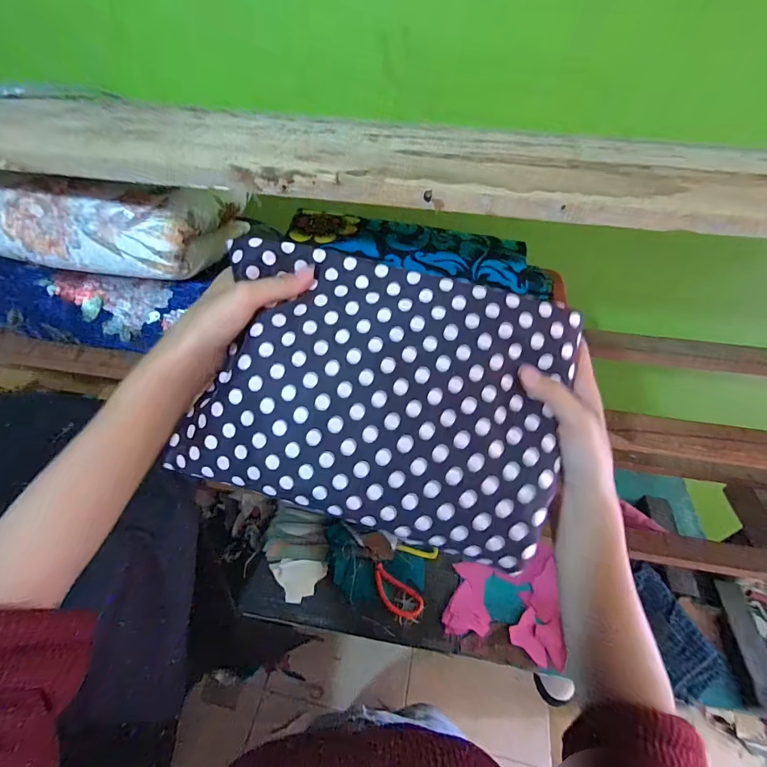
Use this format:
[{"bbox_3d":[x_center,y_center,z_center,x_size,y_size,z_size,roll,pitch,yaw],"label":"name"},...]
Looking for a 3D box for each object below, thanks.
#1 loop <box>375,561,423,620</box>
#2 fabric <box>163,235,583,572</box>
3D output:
[{"bbox_3d":[0.021,0.393,0.709,0.109,0.004,0.053,33,70,16],"label":"loop"},{"bbox_3d":[-0.002,0.006,0.274,0.255,0.022,0.184,15,81,2],"label":"fabric"}]

